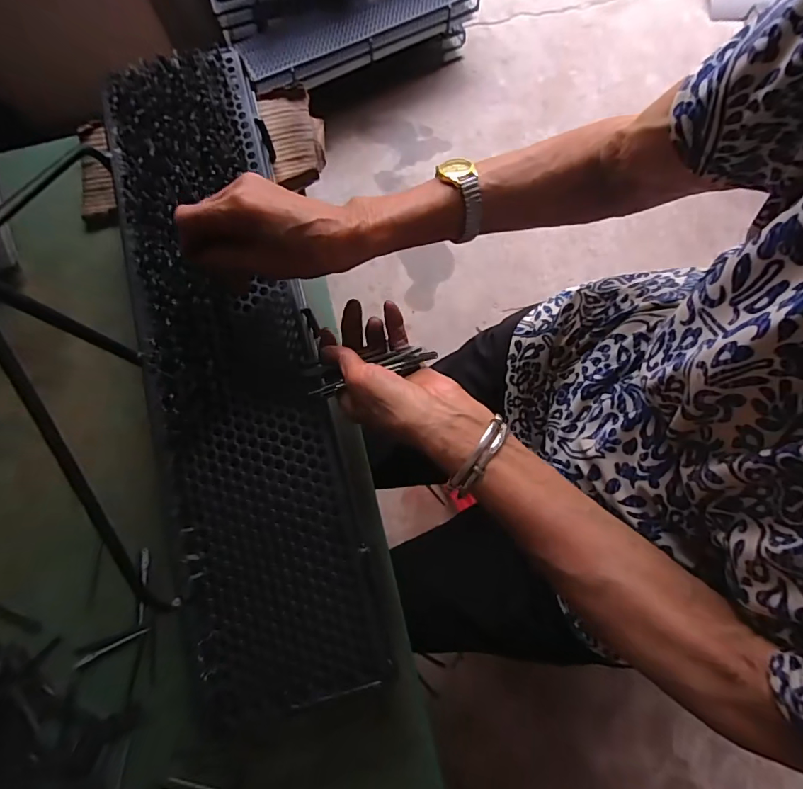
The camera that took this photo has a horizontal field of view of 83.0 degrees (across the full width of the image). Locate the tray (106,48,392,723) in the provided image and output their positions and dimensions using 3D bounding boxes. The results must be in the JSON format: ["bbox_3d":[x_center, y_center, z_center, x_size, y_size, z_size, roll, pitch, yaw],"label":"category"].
[{"bbox_3d":[-0.149,-0.048,0.402,0.144,0.055,0.573,-16,79,-6],"label":"tray"}]

